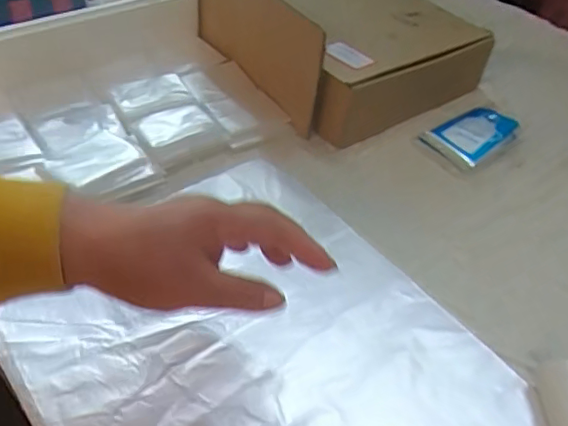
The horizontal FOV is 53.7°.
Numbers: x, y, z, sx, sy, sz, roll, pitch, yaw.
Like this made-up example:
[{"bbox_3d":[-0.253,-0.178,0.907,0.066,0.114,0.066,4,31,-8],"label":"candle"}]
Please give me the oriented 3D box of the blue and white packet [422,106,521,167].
[{"bbox_3d":[0.218,-0.089,0.648,0.102,0.024,0.065,-28,53,-29],"label":"blue and white packet"}]

